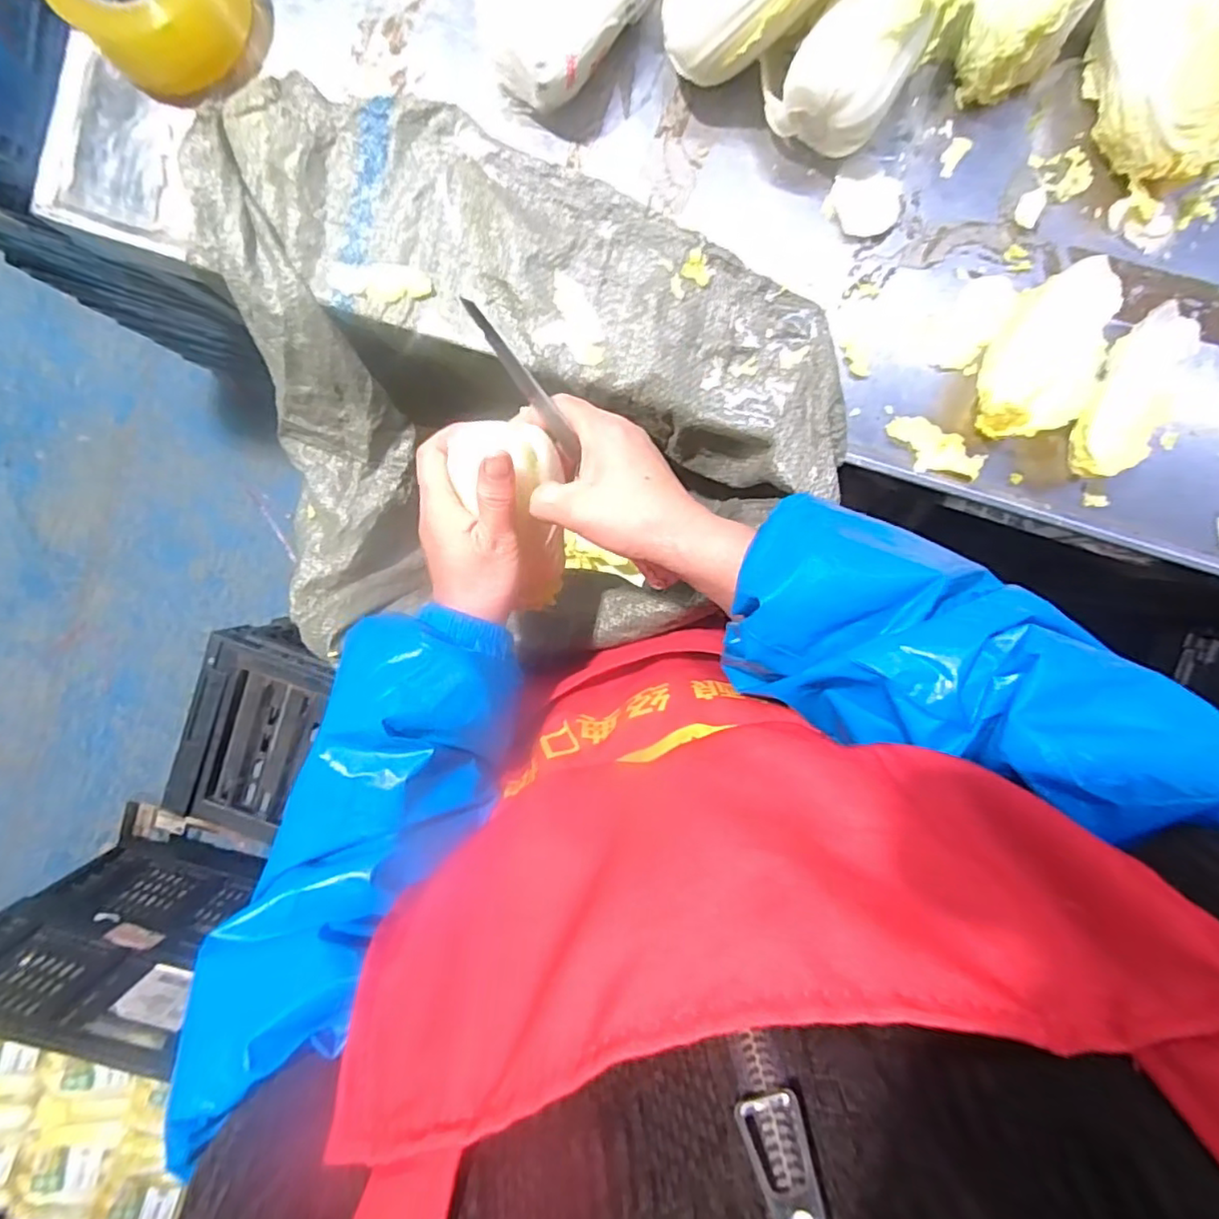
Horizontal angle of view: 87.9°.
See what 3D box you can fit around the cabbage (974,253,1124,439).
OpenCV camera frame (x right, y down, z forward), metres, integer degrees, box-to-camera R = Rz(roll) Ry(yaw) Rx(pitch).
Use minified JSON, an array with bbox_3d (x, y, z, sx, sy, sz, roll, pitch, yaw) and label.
[{"bbox_3d":[0.312,-0.184,0.453,0.072,0.032,0.124,15,96,-1],"label":"cabbage"}]

